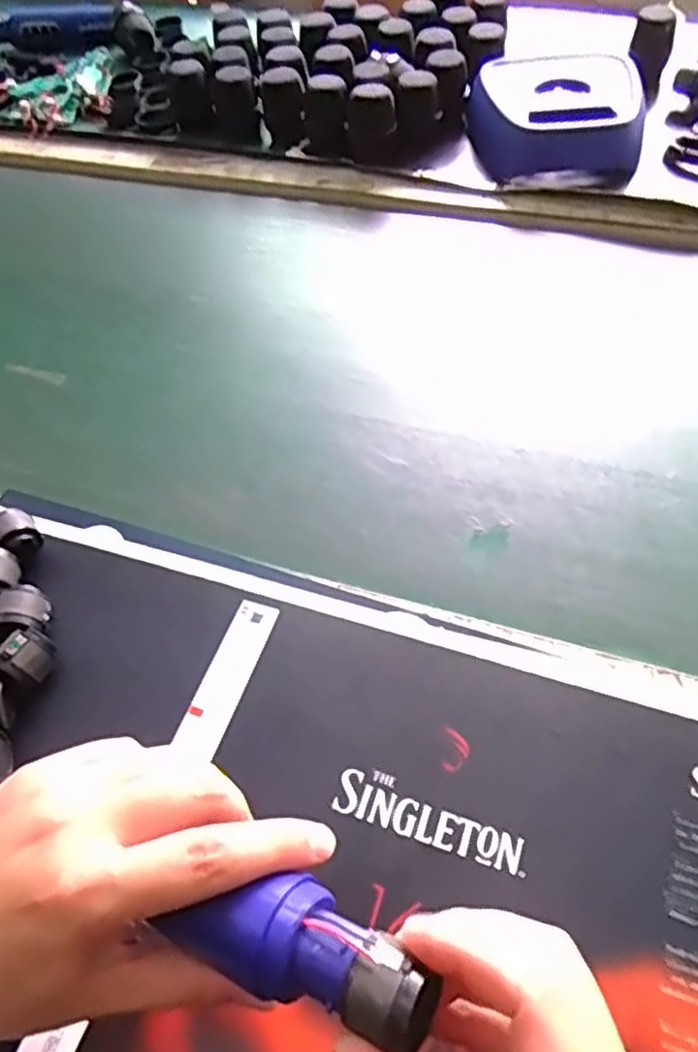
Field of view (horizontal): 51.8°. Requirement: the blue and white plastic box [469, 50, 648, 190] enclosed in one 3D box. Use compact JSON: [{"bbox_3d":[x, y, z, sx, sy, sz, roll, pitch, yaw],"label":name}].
[{"bbox_3d":[0.200,-0.400,0.701,0.158,0.052,0.166,-2,54,4],"label":"blue and white plastic box"}]

